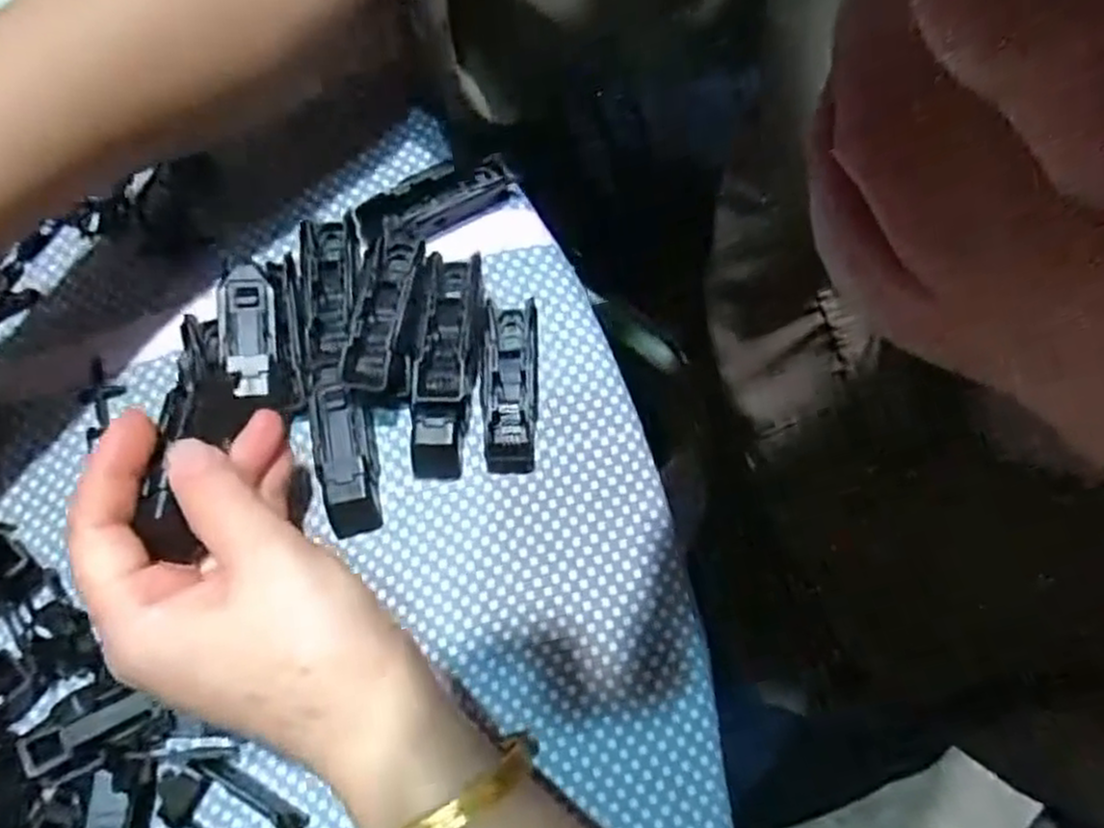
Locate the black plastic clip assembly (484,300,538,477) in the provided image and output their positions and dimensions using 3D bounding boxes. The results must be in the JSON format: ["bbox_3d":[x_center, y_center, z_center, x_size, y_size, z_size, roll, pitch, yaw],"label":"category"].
[{"bbox_3d":[-0.016,-0.011,0.295,0.019,0.011,0.067,0,75,0],"label":"black plastic clip assembly"}]

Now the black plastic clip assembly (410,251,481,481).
[{"bbox_3d":[-0.041,-0.019,0.292,0.025,0.019,0.085,1,75,0],"label":"black plastic clip assembly"}]

